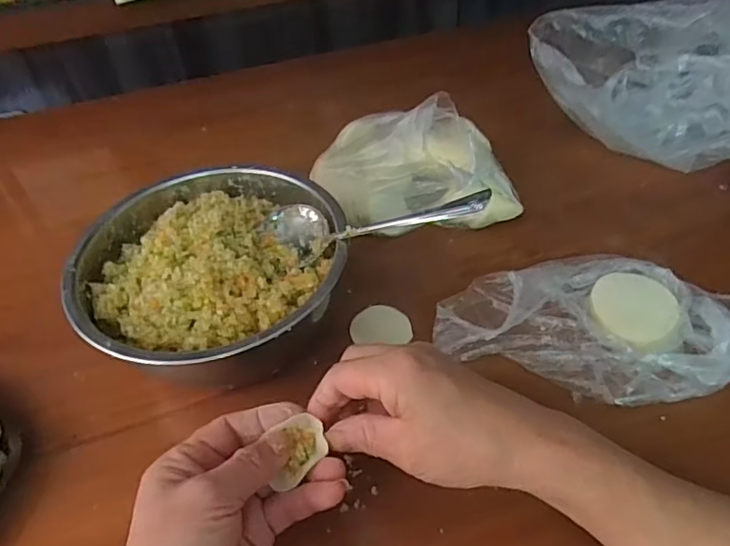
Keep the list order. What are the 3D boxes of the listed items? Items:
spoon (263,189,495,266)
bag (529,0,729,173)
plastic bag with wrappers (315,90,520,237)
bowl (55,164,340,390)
[{"bbox_3d":[-0.001,-0.037,0.362,0.176,0.033,0.037,-8,36,44],"label":"spoon"},{"bbox_3d":[0.271,-0.174,0.532,0.233,0.131,0.096,4,47,9],"label":"bag"},{"bbox_3d":[0.045,-0.099,0.499,0.185,0.096,0.116,3,46,7],"label":"plastic bag with wrappers"},{"bbox_3d":[-0.108,0.002,0.411,0.177,0.080,0.188,-2,46,2],"label":"bowl"}]

